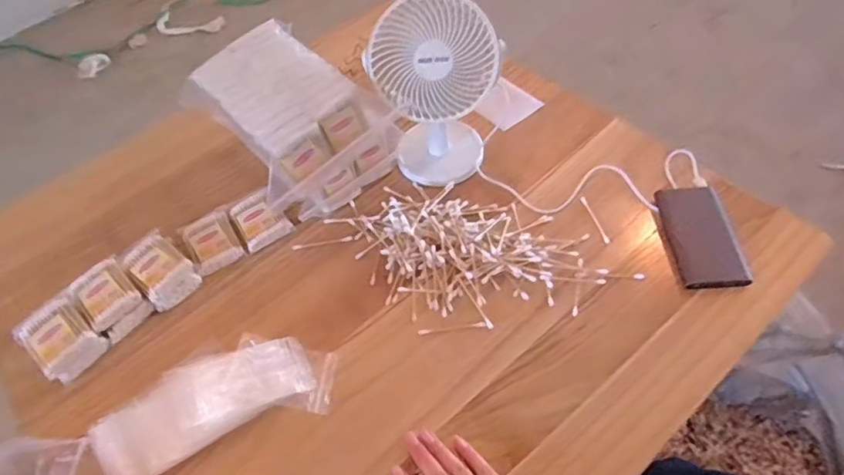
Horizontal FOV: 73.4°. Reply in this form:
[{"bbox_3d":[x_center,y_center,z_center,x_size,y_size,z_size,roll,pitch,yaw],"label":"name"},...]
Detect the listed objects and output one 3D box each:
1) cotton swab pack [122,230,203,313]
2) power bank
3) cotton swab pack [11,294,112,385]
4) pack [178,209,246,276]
[{"bbox_3d":[-0.304,0.037,0.661,0.060,0.044,0.091,-38,59,-22],"label":"cotton swab pack"},{"bbox_3d":[0.314,-0.003,0.633,0.070,0.017,0.131,-5,52,1],"label":"power bank"},{"bbox_3d":[-0.391,0.111,0.614,0.088,0.042,0.064,34,63,27],"label":"cotton swab pack"},{"bbox_3d":[-0.256,0.006,0.694,0.057,0.028,0.077,-28,56,-16],"label":"pack"}]

